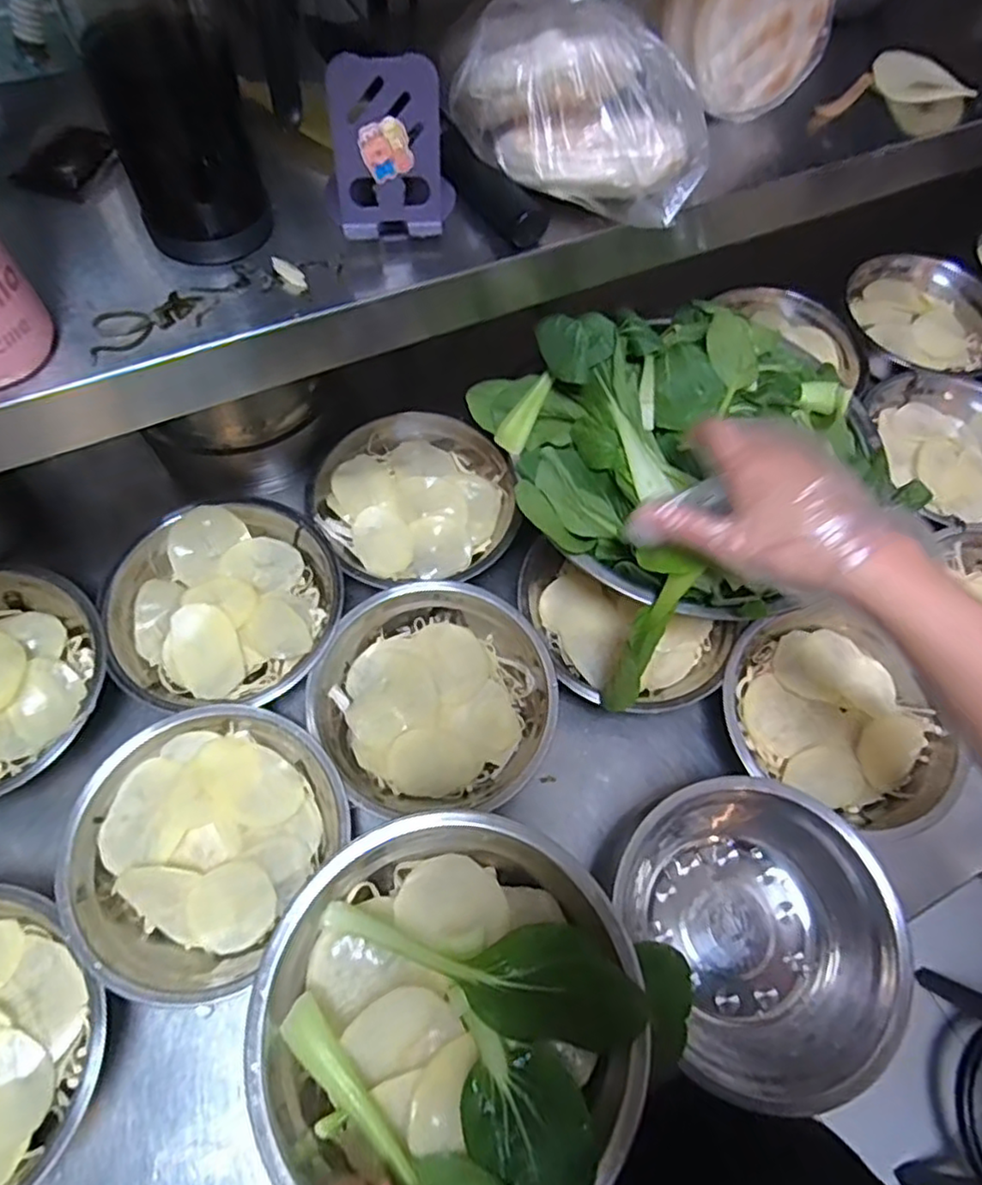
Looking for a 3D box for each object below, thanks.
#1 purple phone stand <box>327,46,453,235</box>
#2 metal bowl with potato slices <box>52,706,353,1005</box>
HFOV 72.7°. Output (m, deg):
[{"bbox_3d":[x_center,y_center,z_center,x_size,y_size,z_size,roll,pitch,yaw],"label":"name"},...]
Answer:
[{"bbox_3d":[-0.057,-0.251,0.374,0.070,0.083,0.058,-3,66,-5],"label":"purple phone stand"},{"bbox_3d":[-0.213,0.179,0.494,0.174,0.048,0.186,1,65,-3],"label":"metal bowl with potato slices"}]

